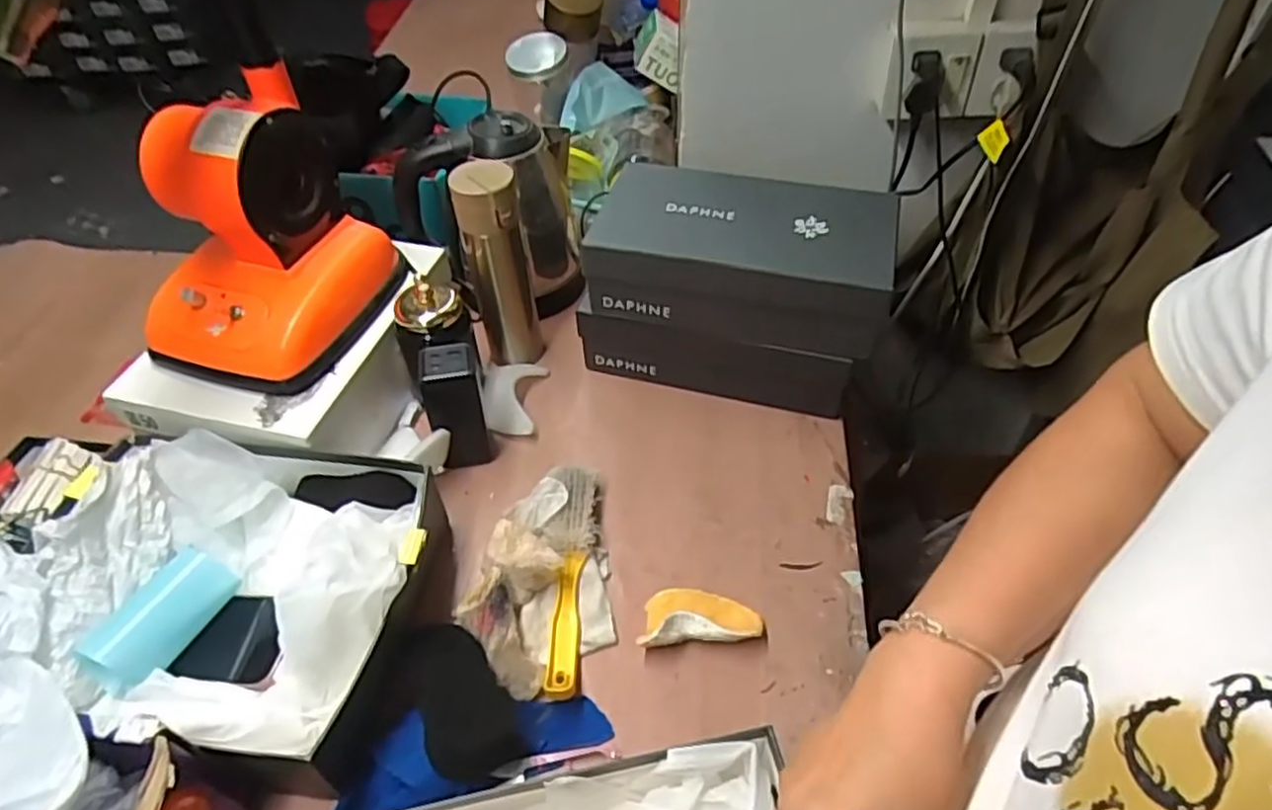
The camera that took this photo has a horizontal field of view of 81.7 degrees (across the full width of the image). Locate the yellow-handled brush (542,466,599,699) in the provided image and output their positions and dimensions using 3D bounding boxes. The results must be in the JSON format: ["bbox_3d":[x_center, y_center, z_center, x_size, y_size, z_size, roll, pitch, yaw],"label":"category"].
[{"bbox_3d":[-0.064,0.150,0.670,0.051,0.034,0.224,1,48,2],"label":"yellow-handled brush"}]

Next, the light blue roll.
[{"bbox_3d":[-0.382,0.168,0.590,0.052,0.041,0.111,20,51,18],"label":"light blue roll"}]

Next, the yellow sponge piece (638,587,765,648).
[{"bbox_3d":[0.056,0.186,0.646,0.104,0.028,0.051,-4,48,-2],"label":"yellow sponge piece"}]

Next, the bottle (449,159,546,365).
[{"bbox_3d":[-0.148,-0.145,0.804,0.064,0.238,0.060,-10,49,-8],"label":"bottle"}]

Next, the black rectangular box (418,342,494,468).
[{"bbox_3d":[-0.182,0.001,0.741,0.053,0.127,0.050,-13,49,-10],"label":"black rectangular box"}]

